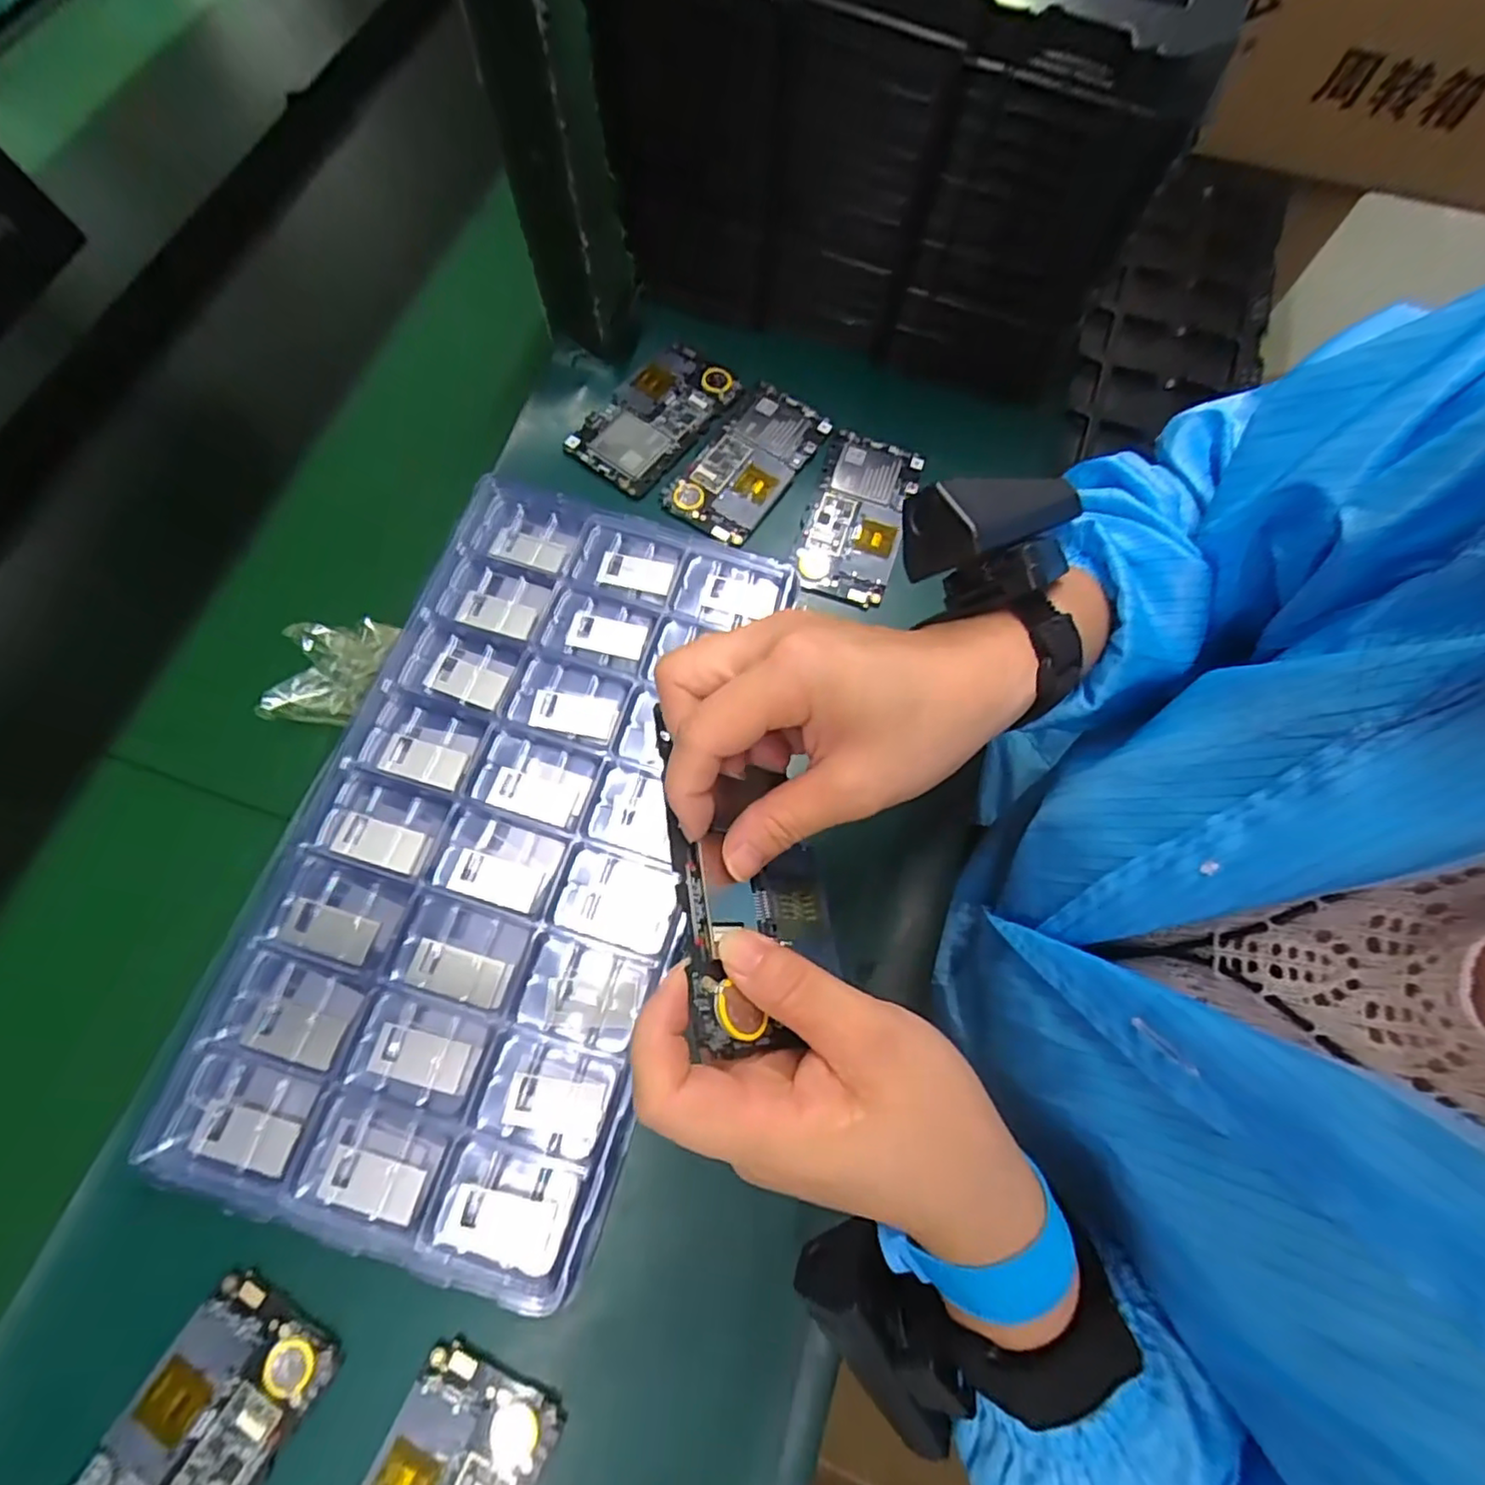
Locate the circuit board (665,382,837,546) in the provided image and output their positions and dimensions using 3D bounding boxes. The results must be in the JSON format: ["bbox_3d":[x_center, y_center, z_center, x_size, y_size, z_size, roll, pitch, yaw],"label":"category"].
[{"bbox_3d":[0.005,-0.192,0.446,0.063,0.008,0.121,33,74,11],"label":"circuit board"}]

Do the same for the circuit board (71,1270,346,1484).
[{"bbox_3d":[-0.234,0.299,0.272,0.064,0.005,0.123,31,73,10],"label":"circuit board"}]

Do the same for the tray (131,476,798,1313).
[{"bbox_3d":[-0.121,0.040,0.347,0.195,0.023,0.383,16,71,5],"label":"tray"}]

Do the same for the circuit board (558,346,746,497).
[{"bbox_3d":[-0.061,-0.228,0.453,0.063,0.013,0.122,36,74,11],"label":"circuit board"}]

